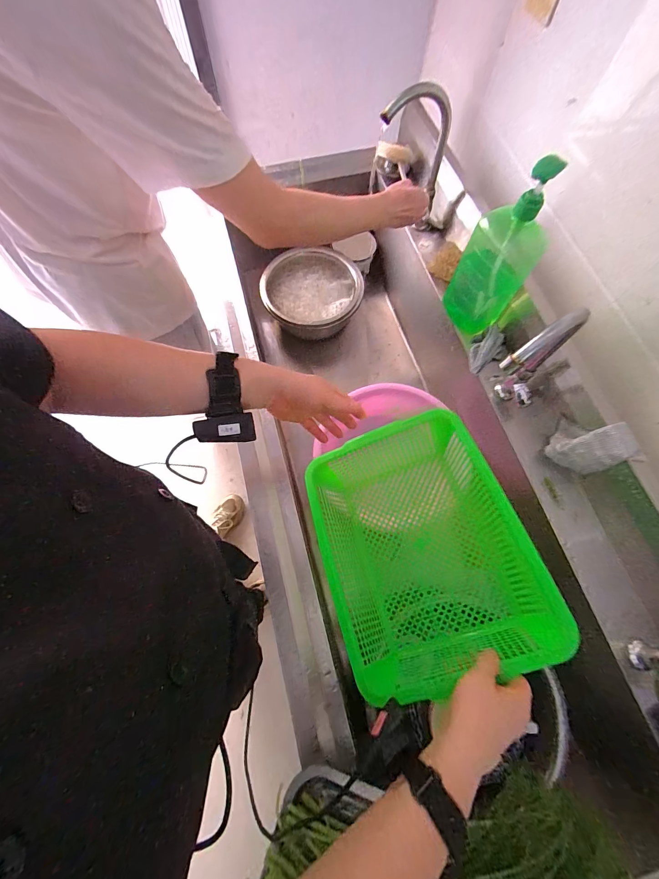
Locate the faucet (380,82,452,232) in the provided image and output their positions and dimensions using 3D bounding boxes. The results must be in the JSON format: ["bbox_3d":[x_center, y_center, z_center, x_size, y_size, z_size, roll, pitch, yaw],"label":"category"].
[{"bbox_3d":[0.163,-0.543,0.669,0.148,0.239,0.046,-15,71,-6],"label":"faucet"}]

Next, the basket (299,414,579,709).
[{"bbox_3d":[0.144,0.166,0.529,0.300,0.125,0.385,-32,64,19],"label":"basket"}]

